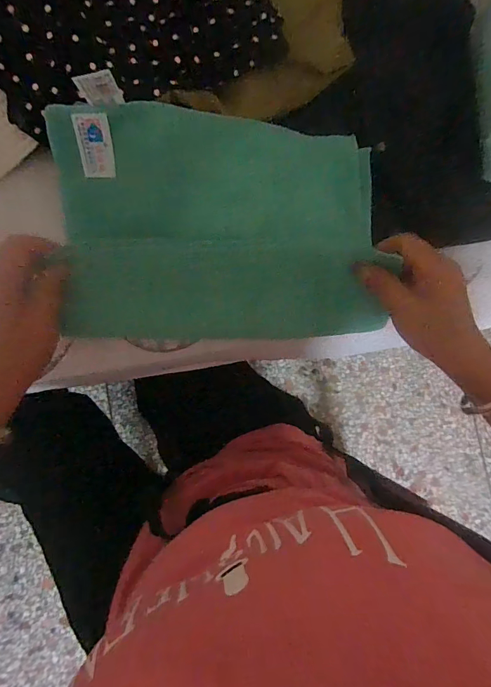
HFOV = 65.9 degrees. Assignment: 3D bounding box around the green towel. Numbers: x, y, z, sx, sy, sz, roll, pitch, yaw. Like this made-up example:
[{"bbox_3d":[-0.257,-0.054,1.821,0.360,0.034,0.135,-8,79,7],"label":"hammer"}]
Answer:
[{"bbox_3d":[-0.015,-0.105,0.373,0.308,0.035,0.204,1,105,-10],"label":"green towel"}]

